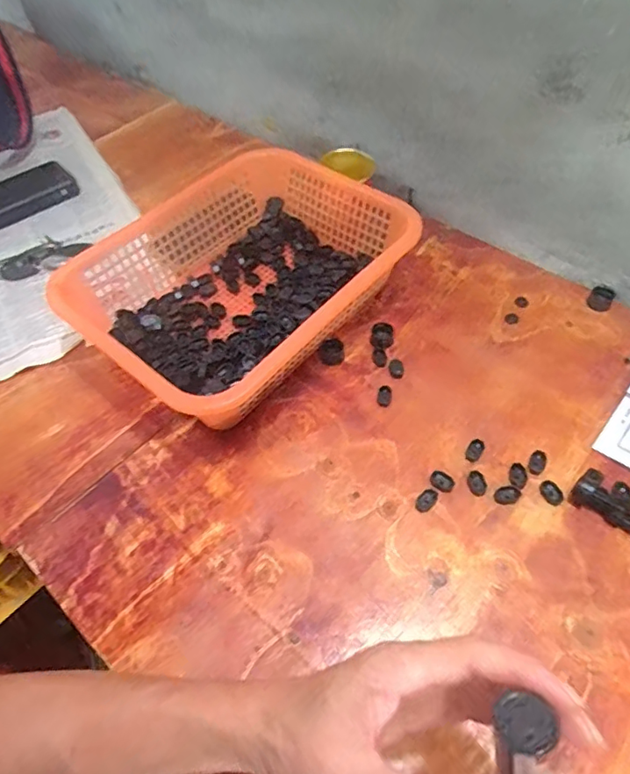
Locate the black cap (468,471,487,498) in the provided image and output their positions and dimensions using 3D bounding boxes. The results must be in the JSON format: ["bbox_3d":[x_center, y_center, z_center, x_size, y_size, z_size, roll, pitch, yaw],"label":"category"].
[{"bbox_3d":[0.145,0.086,0.472,0.015,0.004,0.023,-11,53,-4],"label":"black cap"}]

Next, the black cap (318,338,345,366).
[{"bbox_3d":[0.017,-0.037,0.569,0.027,0.016,0.026,-2,53,3],"label":"black cap"}]

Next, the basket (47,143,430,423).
[{"bbox_3d":[-0.071,-0.110,0.582,0.252,0.107,0.334,34,63,26],"label":"basket"}]

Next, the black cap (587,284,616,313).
[{"bbox_3d":[0.325,-0.102,0.597,0.021,0.025,0.024,-38,60,-22],"label":"black cap"}]

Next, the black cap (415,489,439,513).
[{"bbox_3d":[0.099,0.099,0.465,0.023,0.004,0.014,-39,60,-22],"label":"black cap"}]

